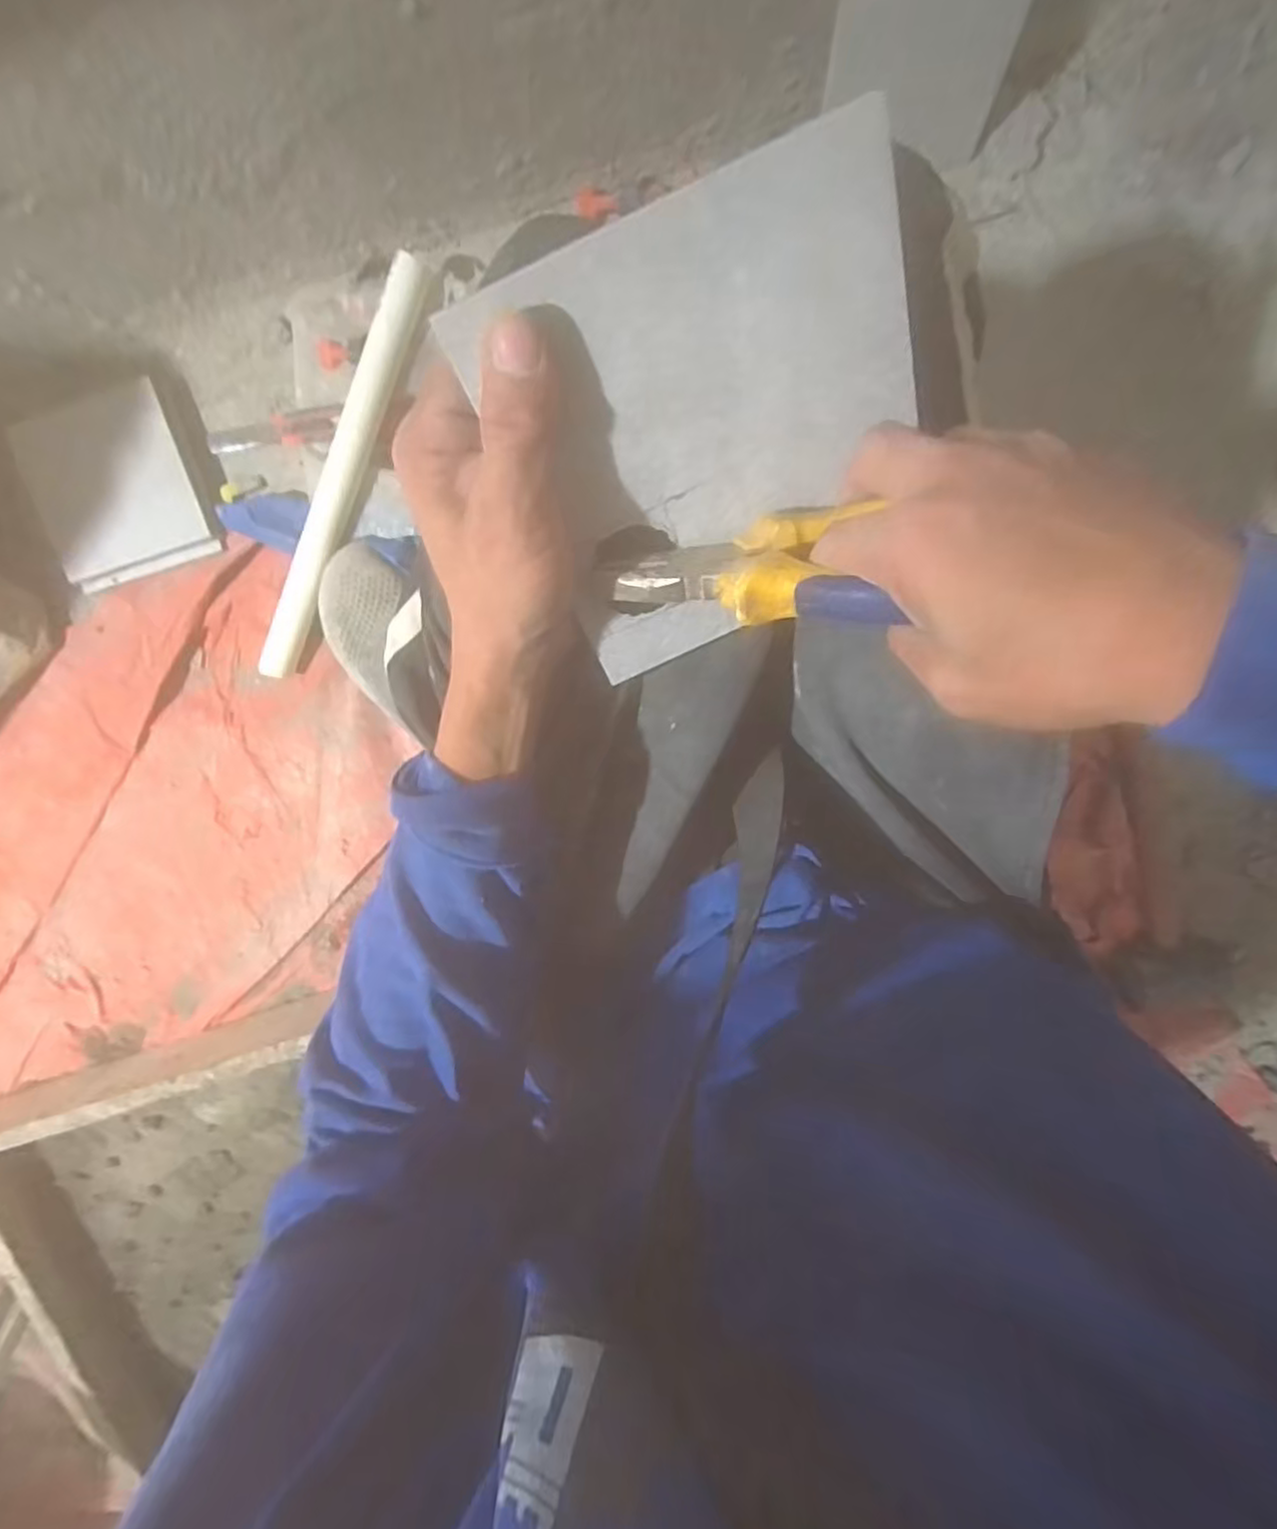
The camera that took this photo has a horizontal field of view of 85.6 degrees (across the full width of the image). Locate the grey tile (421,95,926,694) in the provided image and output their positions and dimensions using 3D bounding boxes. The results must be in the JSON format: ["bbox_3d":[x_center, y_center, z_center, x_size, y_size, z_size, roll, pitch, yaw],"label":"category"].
[{"bbox_3d":[0.030,-0.116,0.250,0.144,0.005,0.143,-24,130,4],"label":"grey tile"}]

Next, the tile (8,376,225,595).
[{"bbox_3d":[-0.506,-0.264,0.669,0.156,0.032,0.158,-17,101,4],"label":"tile"}]

